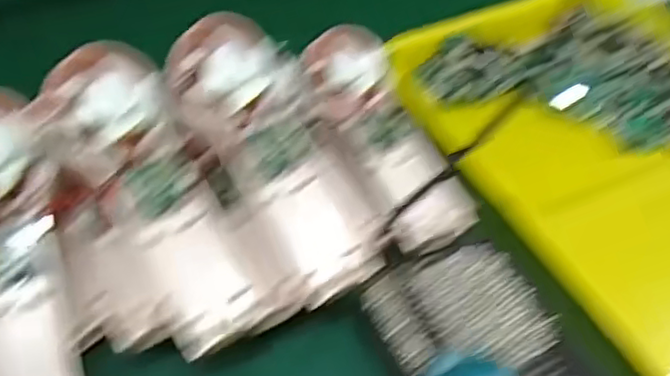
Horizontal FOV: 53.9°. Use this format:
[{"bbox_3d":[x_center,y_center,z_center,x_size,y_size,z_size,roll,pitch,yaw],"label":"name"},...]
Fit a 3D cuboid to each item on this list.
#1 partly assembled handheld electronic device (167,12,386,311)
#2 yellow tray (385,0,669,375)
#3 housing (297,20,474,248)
[{"bbox_3d":[-0.033,-0.021,0.388,0.070,0.028,0.174,-28,85,-25],"label":"partly assembled handheld electronic device"},{"bbox_3d":[0.208,-0.031,0.465,0.256,0.041,0.345,-20,53,-20],"label":"yellow tray"},{"bbox_3d":[0.033,-0.040,0.440,0.059,0.037,0.171,-18,52,-18],"label":"housing"}]

